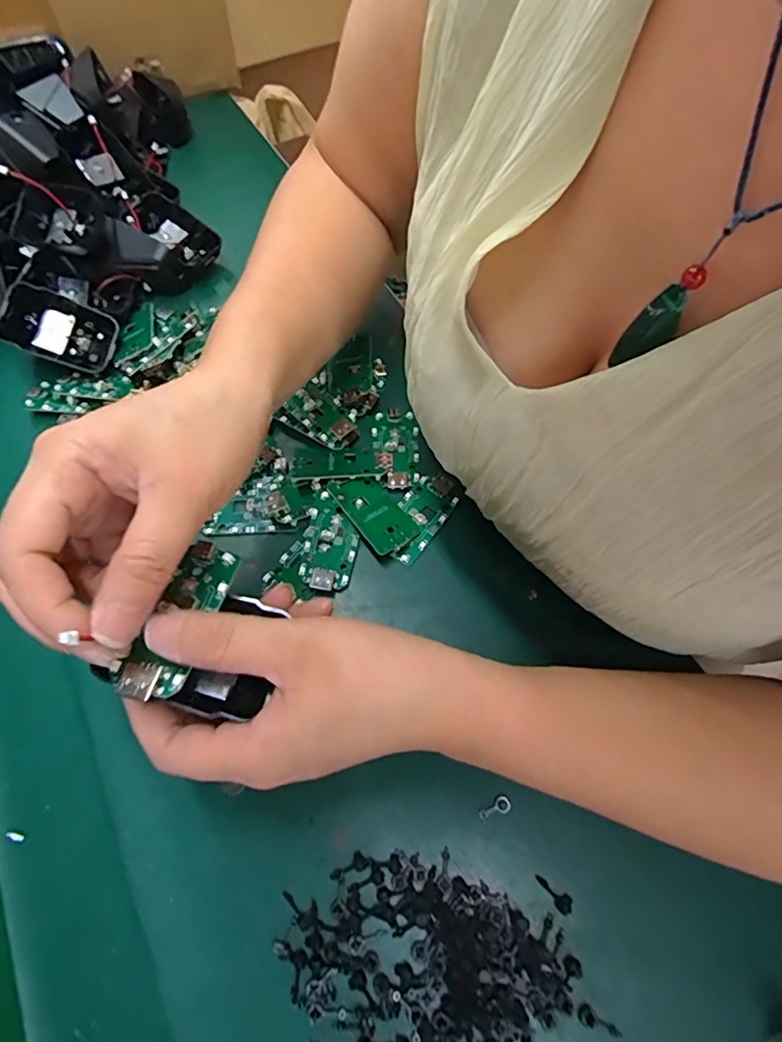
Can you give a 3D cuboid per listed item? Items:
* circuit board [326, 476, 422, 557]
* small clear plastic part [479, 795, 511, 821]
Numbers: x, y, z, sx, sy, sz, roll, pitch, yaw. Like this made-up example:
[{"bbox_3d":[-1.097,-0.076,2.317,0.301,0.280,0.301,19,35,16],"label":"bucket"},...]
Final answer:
[{"bbox_3d":[-0.010,-0.008,0.319,0.031,0.004,0.057,-33,67,-17],"label":"circuit board"},{"bbox_3d":[0.050,0.137,0.251,0.016,0.004,0.008,-14,62,-8],"label":"small clear plastic part"}]

